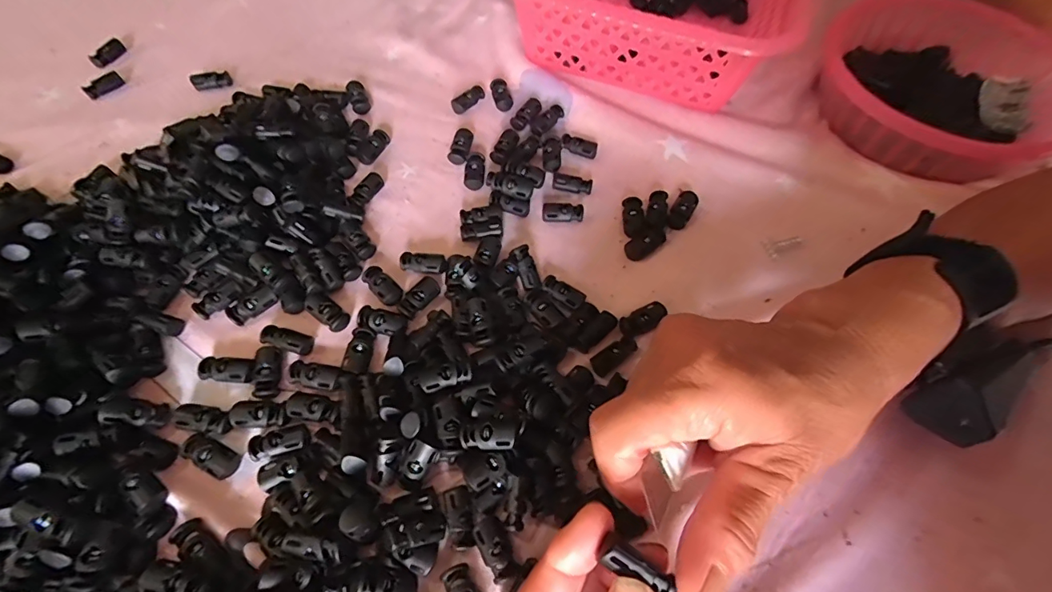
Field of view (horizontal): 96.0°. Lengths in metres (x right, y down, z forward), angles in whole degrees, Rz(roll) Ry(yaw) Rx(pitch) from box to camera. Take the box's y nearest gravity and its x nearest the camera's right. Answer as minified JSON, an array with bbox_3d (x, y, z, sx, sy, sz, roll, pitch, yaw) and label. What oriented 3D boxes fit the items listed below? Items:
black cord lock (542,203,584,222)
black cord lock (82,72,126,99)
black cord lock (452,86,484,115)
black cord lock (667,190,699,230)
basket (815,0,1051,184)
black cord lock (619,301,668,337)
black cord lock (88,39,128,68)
[{"bbox_3d":[0.025,-0.056,0.318,0.027,0.007,0.013,-3,62,-3],"label":"black cord lock"},{"bbox_3d":[-0.330,-0.166,0.370,0.010,0.008,0.027,33,66,16],"label":"black cord lock"},{"bbox_3d":[-0.047,-0.156,0.373,0.015,0.008,0.029,41,68,19],"label":"black cord lock"},{"bbox_3d":[0.105,-0.058,0.316,0.014,0.006,0.030,28,65,13],"label":"black cord lock"},{"bbox_3d":[0.310,-0.152,0.354,0.159,0.049,0.164,1,62,-1],"label":"basket"},{"bbox_3d":[0.069,0.014,0.279,0.028,0.006,0.014,-29,65,-2],"label":"black cord lock"},{"bbox_3d":[-0.344,-0.202,0.390,0.014,0.010,0.030,26,64,12],"label":"black cord lock"}]

